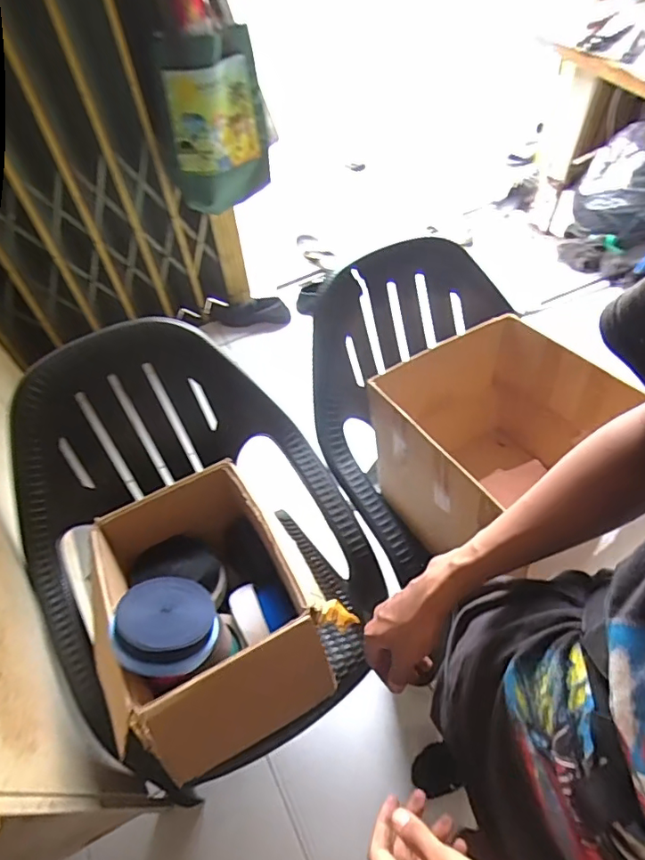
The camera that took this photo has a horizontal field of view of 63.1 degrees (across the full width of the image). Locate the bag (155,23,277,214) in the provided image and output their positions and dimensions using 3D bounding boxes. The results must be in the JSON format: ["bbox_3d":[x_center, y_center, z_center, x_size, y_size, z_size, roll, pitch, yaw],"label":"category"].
[{"bbox_3d":[-0.269,-0.781,1.369,0.270,0.432,0.084,-18,56,-10],"label":"bag"}]

